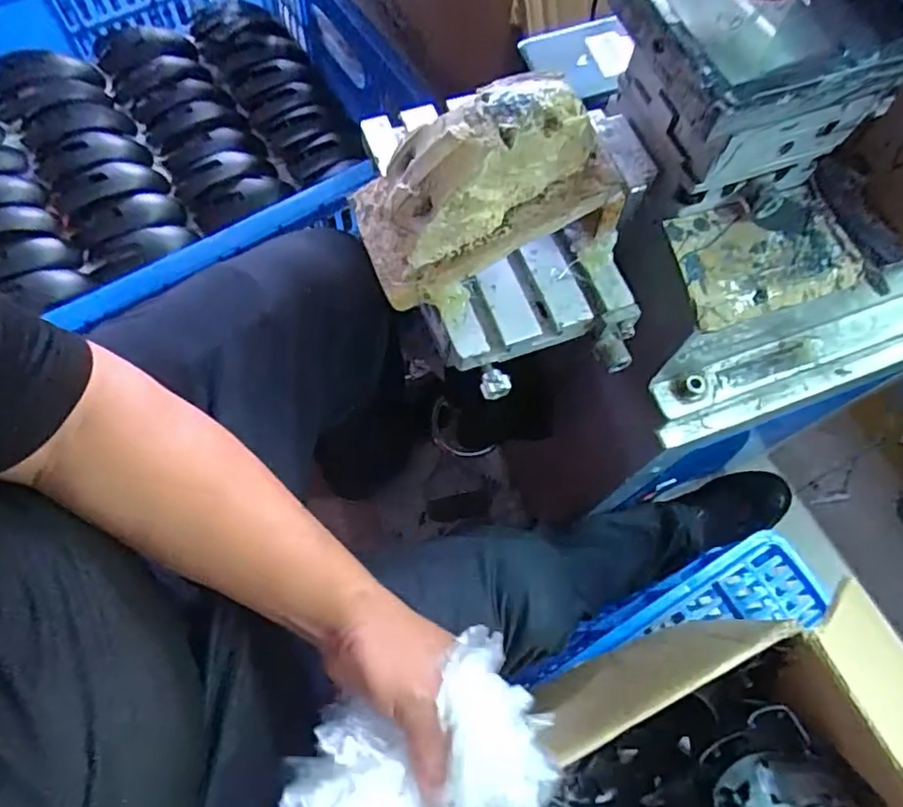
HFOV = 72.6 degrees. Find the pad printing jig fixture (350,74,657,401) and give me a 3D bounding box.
[{"bbox_3d":[0.041,-0.100,0.357,0.175,0.118,0.137,-13,69,-8],"label":"pad printing jig fixture"}]

